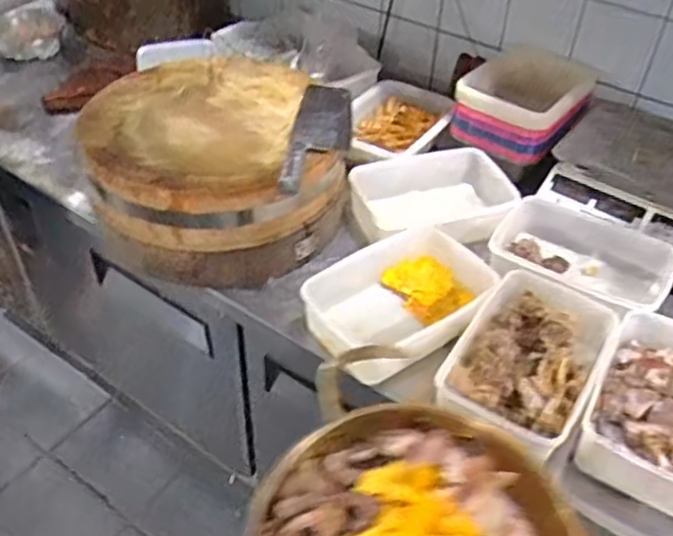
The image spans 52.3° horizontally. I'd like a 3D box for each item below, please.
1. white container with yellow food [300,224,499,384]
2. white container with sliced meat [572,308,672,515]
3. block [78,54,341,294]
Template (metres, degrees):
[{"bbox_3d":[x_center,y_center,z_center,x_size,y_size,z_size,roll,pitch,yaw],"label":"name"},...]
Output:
[{"bbox_3d":[0.091,0.047,1.005,0.264,0.090,0.185,-31,53,-26],"label":"white container with yellow food"},{"bbox_3d":[0.421,0.173,0.873,0.168,0.063,0.256,25,51,24],"label":"white container with sliced meat"},{"bbox_3d":[-0.197,-0.164,1.124,0.369,0.188,0.357,-1,46,1],"label":"block"}]

